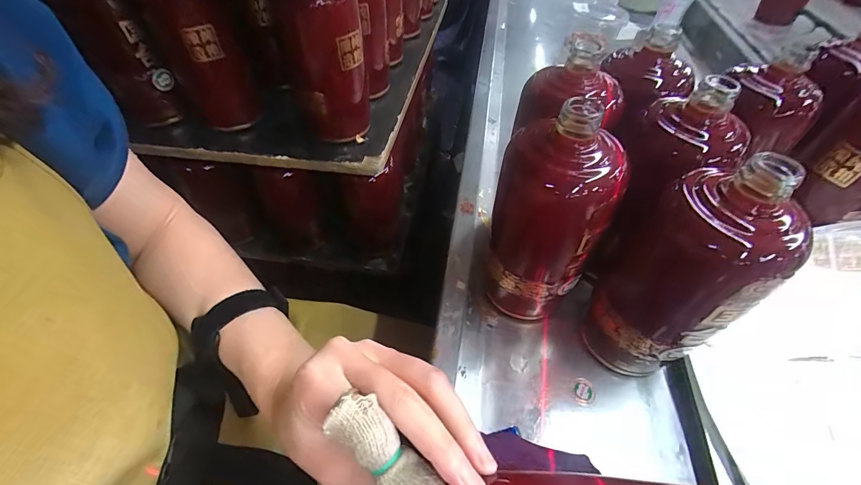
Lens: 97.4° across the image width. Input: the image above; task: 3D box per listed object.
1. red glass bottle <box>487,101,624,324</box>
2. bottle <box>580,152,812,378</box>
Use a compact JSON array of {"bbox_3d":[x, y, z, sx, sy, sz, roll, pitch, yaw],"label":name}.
[{"bbox_3d":[0.081,-0.007,0.290,0.078,0.188,0.074,14,48,5],"label":"red glass bottle"},{"bbox_3d":[0.169,0.021,0.260,0.079,0.164,0.072,20,52,16],"label":"bottle"}]

